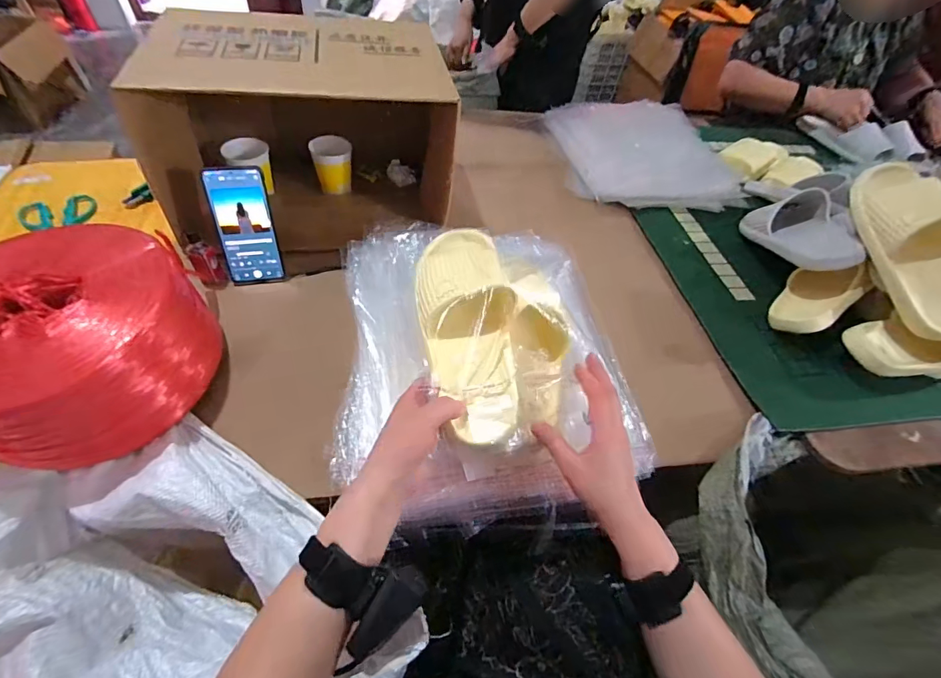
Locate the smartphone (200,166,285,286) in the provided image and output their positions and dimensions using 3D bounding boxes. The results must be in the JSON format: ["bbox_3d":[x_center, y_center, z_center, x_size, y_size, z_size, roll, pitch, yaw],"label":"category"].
[{"bbox_3d":[-0.311,-0.154,0.597,0.072,0.157,0.007,-8,31,-15],"label":"smartphone"}]

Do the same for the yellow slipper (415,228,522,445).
[{"bbox_3d":[-0.002,-0.017,0.436,0.090,0.053,0.234,-7,72,-11],"label":"yellow slipper"}]

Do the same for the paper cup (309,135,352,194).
[{"bbox_3d":[-0.240,-0.307,0.759,0.066,0.077,0.062,3,51,-4],"label":"paper cup"}]

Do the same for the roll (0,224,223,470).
[{"bbox_3d":[-0.442,0.004,0.474,0.265,0.119,0.238,-29,60,-26],"label":"roll"}]

